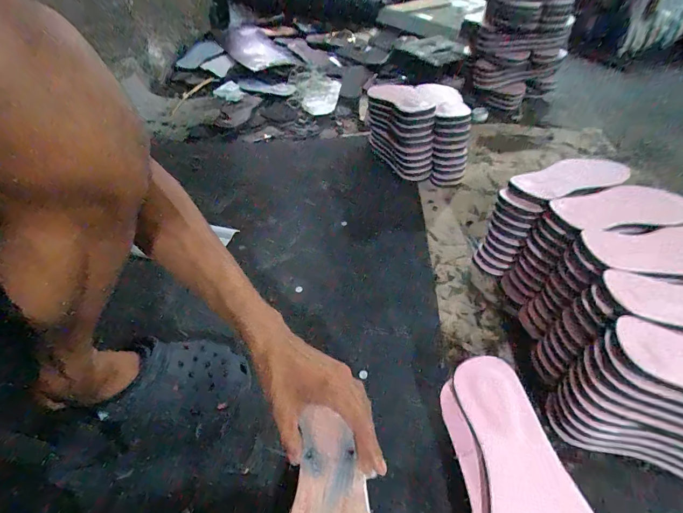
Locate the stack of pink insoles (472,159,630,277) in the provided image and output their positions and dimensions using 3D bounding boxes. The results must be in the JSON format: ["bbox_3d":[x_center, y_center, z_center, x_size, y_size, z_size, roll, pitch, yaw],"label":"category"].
[{"bbox_3d":[0.358,-0.077,0.628,0.242,0.156,0.090,-19,48,-16],"label":"stack of pink insoles"}]

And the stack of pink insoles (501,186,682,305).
[{"bbox_3d":[0.394,-0.020,0.570,0.255,0.154,0.090,-12,47,-11],"label":"stack of pink insoles"}]

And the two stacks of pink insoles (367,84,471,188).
[{"bbox_3d":[0.174,-0.314,0.862,0.202,0.160,0.285,-1,49,4],"label":"two stacks of pink insoles"}]

